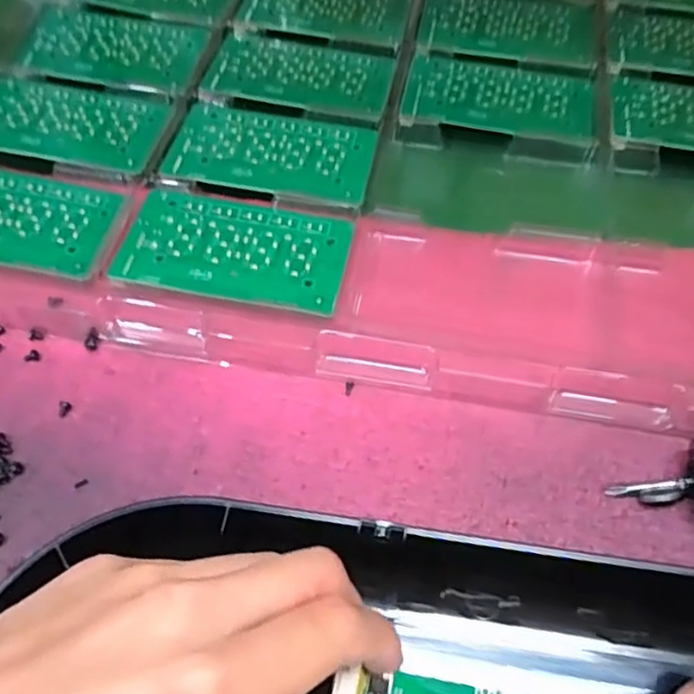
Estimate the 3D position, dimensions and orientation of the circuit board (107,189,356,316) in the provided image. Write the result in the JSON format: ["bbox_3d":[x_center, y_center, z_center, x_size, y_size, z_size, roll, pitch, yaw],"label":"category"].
[{"bbox_3d":[-0.054,-0.047,0.319,0.105,0.005,0.057,9,60,6],"label":"circuit board"}]

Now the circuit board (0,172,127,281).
[{"bbox_3d":[-0.166,-0.065,0.327,0.105,0.009,0.058,10,60,7],"label":"circuit board"}]

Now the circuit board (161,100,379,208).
[{"bbox_3d":[-0.040,-0.105,0.353,0.105,0.004,0.059,10,60,7],"label":"circuit board"}]

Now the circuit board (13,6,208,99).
[{"bbox_3d":[-0.142,-0.183,0.405,0.105,0.004,0.063,11,60,7],"label":"circuit board"}]

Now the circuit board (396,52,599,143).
[{"bbox_3d":[0.088,-0.146,0.386,0.106,0.004,0.060,8,60,6],"label":"circuit board"}]

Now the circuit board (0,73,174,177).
[{"bbox_3d":[-0.157,-0.126,0.369,0.106,0.006,0.062,10,60,6],"label":"circuit board"}]

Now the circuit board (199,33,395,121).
[{"bbox_3d":[-0.027,-0.163,0.397,0.106,0.005,0.061,11,60,7],"label":"circuit board"}]

